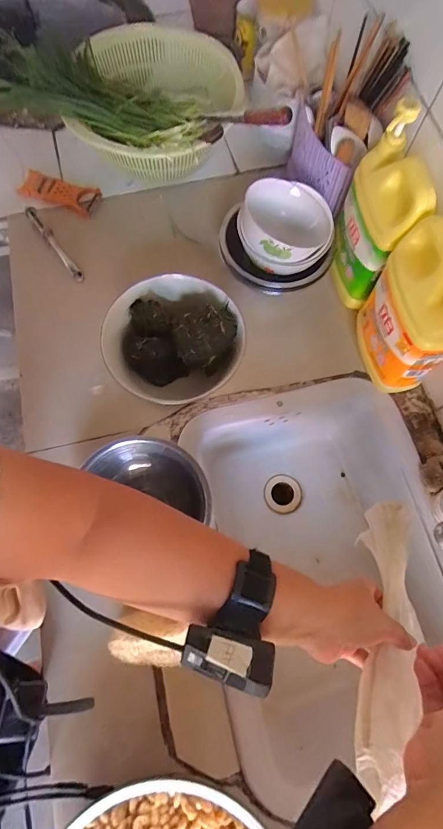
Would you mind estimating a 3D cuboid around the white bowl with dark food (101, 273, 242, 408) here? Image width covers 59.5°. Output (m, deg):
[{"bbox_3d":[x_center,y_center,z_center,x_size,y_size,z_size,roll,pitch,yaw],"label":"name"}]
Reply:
[{"bbox_3d":[-0.068,-0.106,0.565,0.191,0.095,0.173,-16,72,-7],"label":"white bowl with dark food"}]

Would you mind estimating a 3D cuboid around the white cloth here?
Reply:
[{"bbox_3d":[0.174,0.212,0.388,0.069,0.043,0.263,19,47,5],"label":"white cloth"}]

